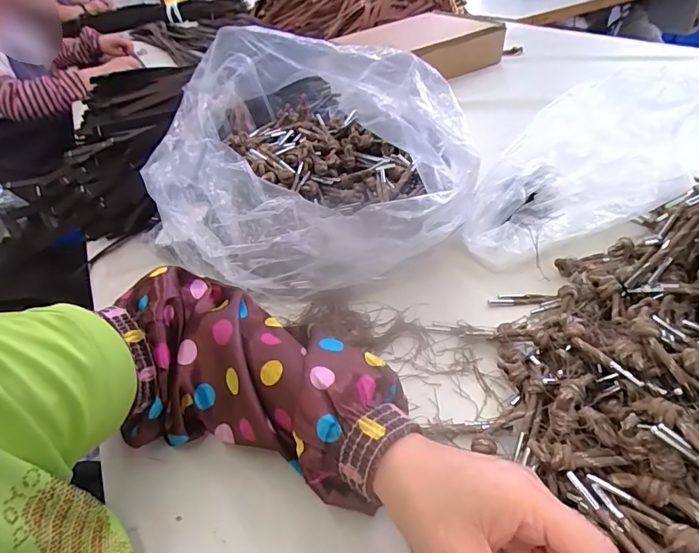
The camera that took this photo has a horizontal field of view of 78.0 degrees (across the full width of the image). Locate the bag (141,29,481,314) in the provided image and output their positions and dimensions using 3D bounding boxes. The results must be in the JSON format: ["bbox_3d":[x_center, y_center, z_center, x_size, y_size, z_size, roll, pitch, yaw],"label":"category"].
[{"bbox_3d":[-0.080,-0.159,0.519,0.320,0.150,0.458,-21,42,-17],"label":"bag"}]

